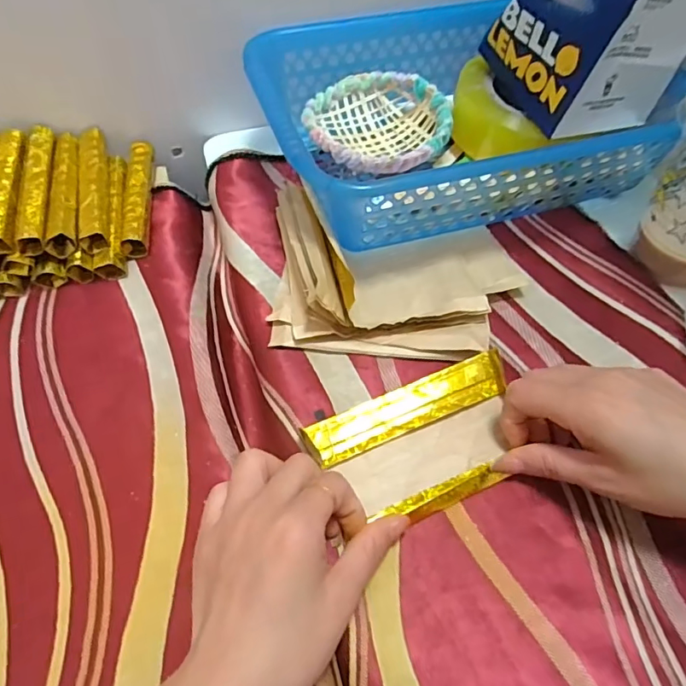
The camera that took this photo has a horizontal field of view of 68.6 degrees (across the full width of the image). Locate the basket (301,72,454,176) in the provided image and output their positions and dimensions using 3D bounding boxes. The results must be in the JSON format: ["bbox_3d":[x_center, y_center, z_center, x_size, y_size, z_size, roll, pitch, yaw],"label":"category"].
[{"bbox_3d":[0.032,-0.190,0.452,0.124,0.040,0.121,-1,55,1],"label":"basket"}]

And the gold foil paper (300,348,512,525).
[{"bbox_3d":[0.050,0.058,0.297,0.126,0.013,0.073,-20,57,-12],"label":"gold foil paper"}]

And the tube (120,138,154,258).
[{"bbox_3d":[-0.176,-0.127,0.437,0.020,0.026,0.131,-9,55,-5],"label":"tube"}]

